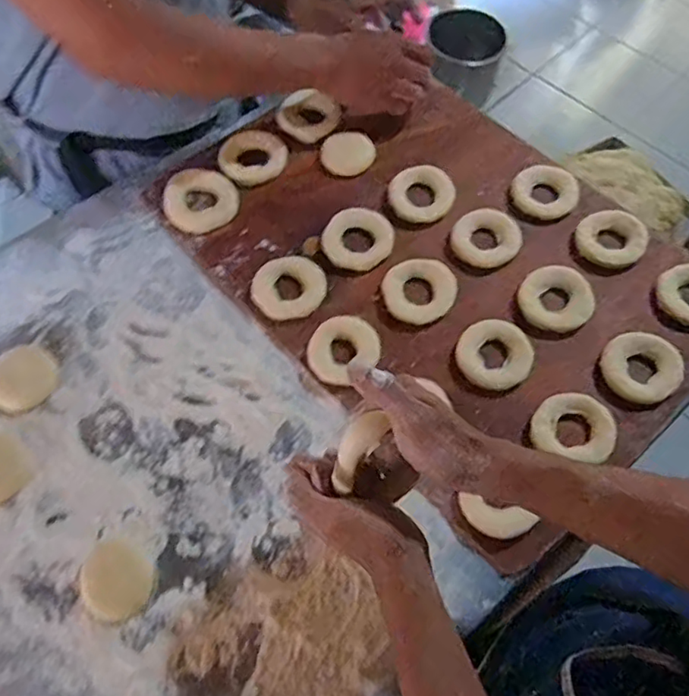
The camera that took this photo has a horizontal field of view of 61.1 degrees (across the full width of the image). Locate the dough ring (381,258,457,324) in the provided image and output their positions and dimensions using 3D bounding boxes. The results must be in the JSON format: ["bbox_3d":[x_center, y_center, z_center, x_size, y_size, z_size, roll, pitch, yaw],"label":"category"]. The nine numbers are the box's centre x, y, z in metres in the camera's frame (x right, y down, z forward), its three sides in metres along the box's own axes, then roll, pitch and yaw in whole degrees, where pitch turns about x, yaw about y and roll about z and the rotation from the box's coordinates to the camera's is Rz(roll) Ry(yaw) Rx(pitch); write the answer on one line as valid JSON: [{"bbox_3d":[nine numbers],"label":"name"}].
[{"bbox_3d":[0.080,-0.061,0.622,0.078,0.015,0.069,-11,64,-6],"label":"dough ring"}]

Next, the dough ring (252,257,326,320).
[{"bbox_3d":[-0.059,-0.066,0.627,0.077,0.015,0.065,-28,67,-14],"label":"dough ring"}]

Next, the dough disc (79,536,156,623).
[{"bbox_3d":[-0.195,0.197,0.499,0.065,0.004,0.057,35,68,16],"label":"dough disc"}]

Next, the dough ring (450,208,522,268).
[{"bbox_3d":[0.159,-0.124,0.650,0.073,0.018,0.064,24,65,11],"label":"dough ring"}]

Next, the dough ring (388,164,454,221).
[{"bbox_3d":[0.089,-0.178,0.687,0.075,0.024,0.075,0,63,-1],"label":"dough ring"}]

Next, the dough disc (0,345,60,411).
[{"bbox_3d":[-0.320,0.029,0.578,0.057,0.020,0.064,35,68,16],"label":"dough disc"}]

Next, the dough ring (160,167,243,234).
[{"bbox_3d":[-0.170,-0.174,0.684,0.082,0.010,0.089,0,63,-1],"label":"dough ring"}]

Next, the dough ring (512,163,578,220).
[{"bbox_3d":[0.234,-0.183,0.679,0.072,0.024,0.061,28,66,13],"label":"dough ring"}]

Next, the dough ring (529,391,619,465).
[{"bbox_3d":[0.216,0.073,0.550,0.074,0.017,0.061,16,64,7],"label":"dough ring"}]

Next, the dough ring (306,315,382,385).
[{"bbox_3d":[-0.003,0.000,0.597,0.072,0.014,0.064,-34,68,-17],"label":"dough ring"}]

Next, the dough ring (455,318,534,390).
[{"bbox_3d":[0.152,0.006,0.588,0.072,0.019,0.069,0,63,-1],"label":"dough ring"}]

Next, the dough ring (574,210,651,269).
[{"bbox_3d":[0.300,-0.125,0.652,0.072,0.021,0.076,0,63,-1],"label":"dough ring"}]

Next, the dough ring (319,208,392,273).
[{"bbox_3d":[0.015,-0.123,0.654,0.070,0.017,0.076,40,69,18],"label":"dough ring"}]

